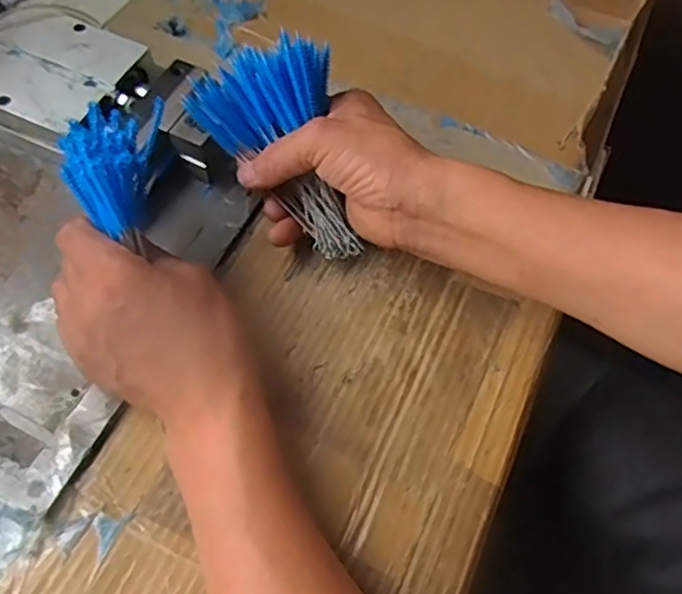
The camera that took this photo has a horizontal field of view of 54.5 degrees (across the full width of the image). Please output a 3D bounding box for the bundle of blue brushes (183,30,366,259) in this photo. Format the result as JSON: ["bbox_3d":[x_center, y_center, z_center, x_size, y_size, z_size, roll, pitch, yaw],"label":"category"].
[{"bbox_3d":[-0.020,-0.098,0.417,0.141,0.087,0.043,48,31,-6],"label":"bundle of blue brushes"}]

